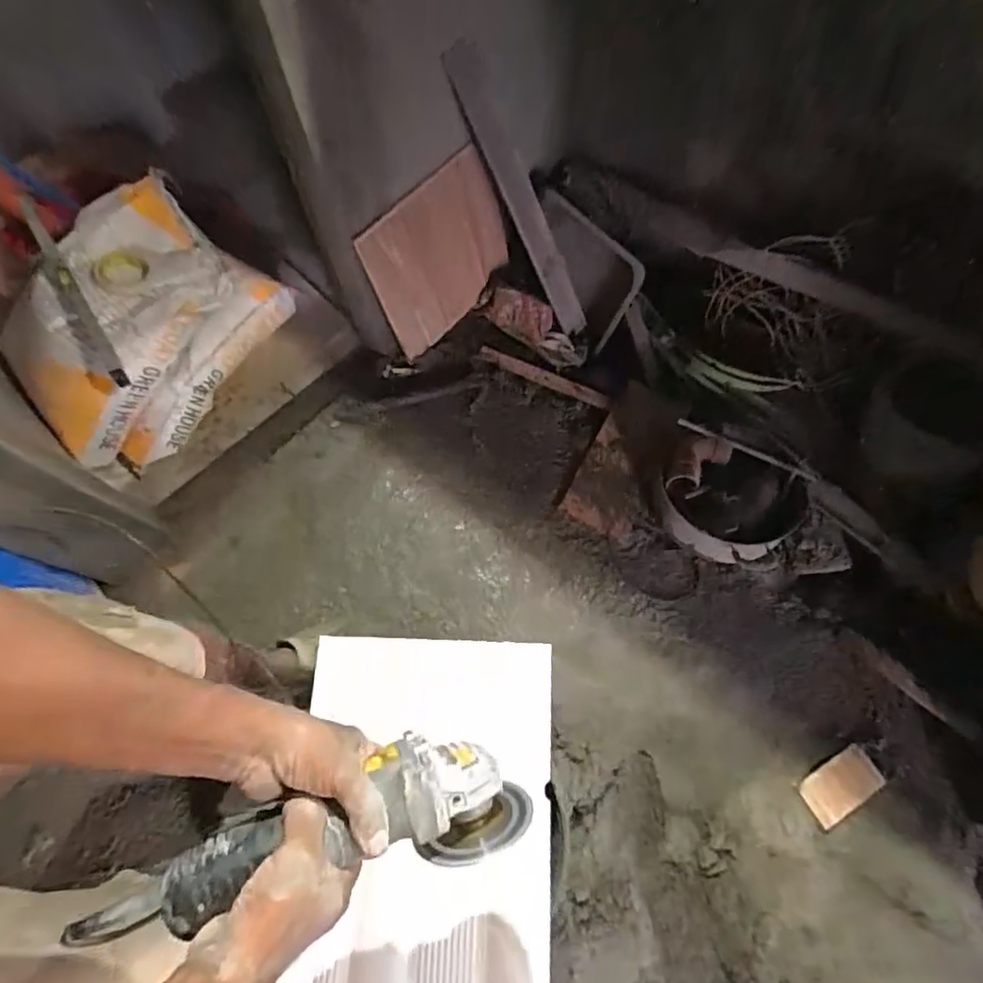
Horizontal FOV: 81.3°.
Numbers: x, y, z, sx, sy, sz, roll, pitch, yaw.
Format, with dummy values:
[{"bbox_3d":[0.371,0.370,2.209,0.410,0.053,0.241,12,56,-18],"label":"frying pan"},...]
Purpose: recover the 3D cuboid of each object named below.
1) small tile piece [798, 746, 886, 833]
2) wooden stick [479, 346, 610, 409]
[{"bbox_3d":[0.612,0.510,0.996,0.168,0.011,0.073,-14,62,-26],"label":"small tile piece"},{"bbox_3d":[0.124,-0.272,1.352,0.324,0.010,0.038,23,70,10],"label":"wooden stick"}]

